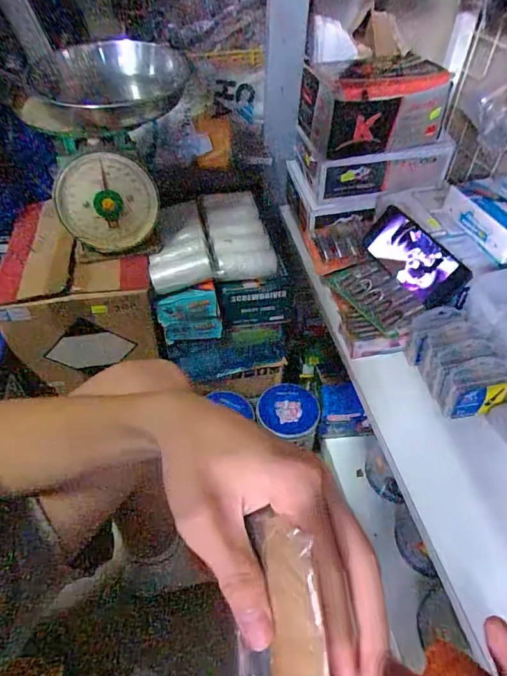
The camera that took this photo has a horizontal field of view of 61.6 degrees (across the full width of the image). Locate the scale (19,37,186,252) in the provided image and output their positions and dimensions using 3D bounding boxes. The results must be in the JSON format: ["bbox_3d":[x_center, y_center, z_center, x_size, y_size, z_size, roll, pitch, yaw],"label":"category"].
[{"bbox_3d":[-0.206,-0.289,0.625,0.189,0.221,0.212,2,46,0],"label":"scale"}]

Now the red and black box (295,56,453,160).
[{"bbox_3d":[0.180,-0.364,0.665,0.184,0.100,0.147,-14,48,-14],"label":"red and black box"}]

